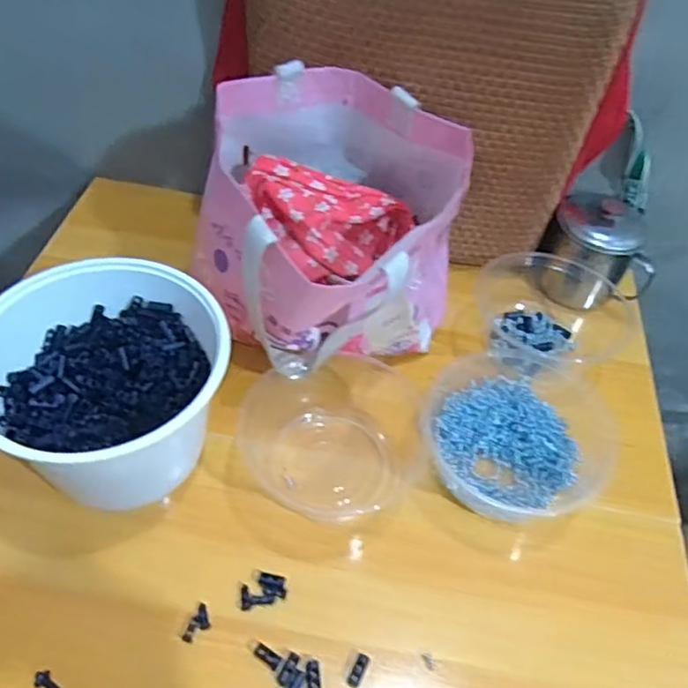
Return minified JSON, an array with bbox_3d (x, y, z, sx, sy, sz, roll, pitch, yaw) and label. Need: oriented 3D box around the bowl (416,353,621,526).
[{"bbox_3d":[0.142,0.070,0.518,0.140,0.041,0.138,3,50,-3],"label":"bowl"}]

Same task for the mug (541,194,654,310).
[{"bbox_3d":[0.247,-0.089,0.626,0.093,0.096,0.073,13,50,5],"label":"mug"}]

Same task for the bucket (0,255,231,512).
[{"bbox_3d":[-0.168,0.033,0.467,0.164,0.115,0.155,3,50,-3],"label":"bucket"}]

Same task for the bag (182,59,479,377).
[{"bbox_3d":[-0.014,-0.095,0.525,0.212,0.155,0.215,15,50,7],"label":"bag"}]

